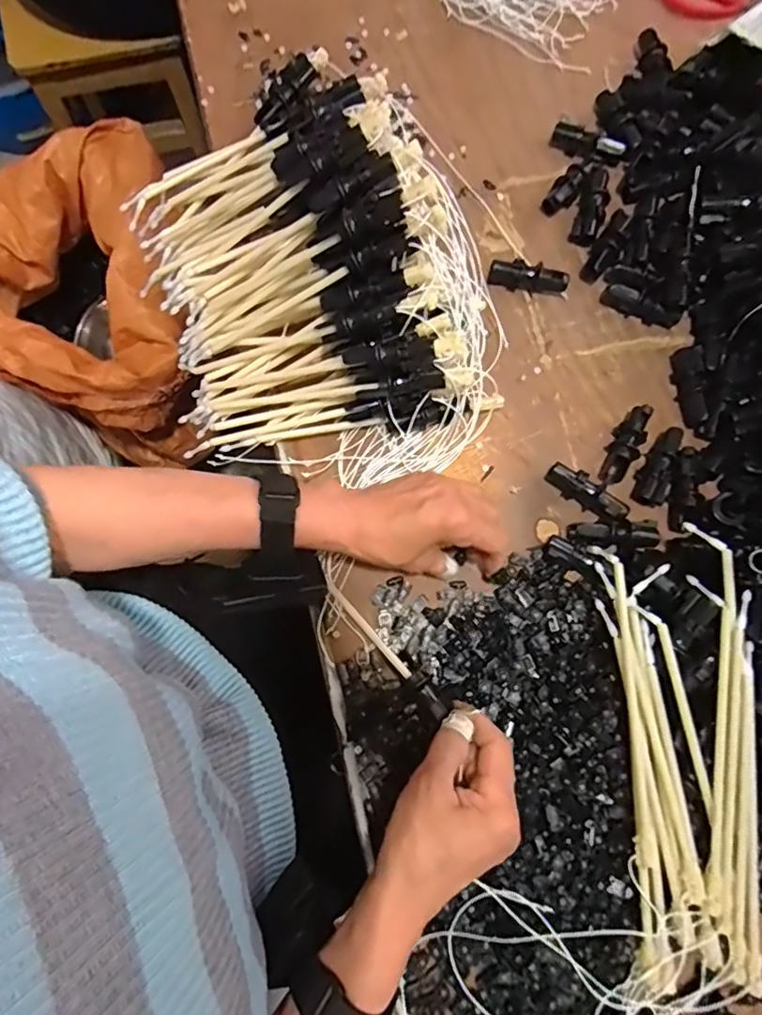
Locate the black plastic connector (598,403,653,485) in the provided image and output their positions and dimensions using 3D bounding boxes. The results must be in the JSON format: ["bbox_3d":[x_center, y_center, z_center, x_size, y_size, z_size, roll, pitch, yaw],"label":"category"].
[{"bbox_3d":[0.201,-0.051,0.455,0.024,0.016,0.070,22,79,5],"label":"black plastic connector"}]

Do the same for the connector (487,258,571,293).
[{"bbox_3d":[0.128,-0.199,0.484,0.069,0.021,0.018,8,78,2],"label":"connector"}]

